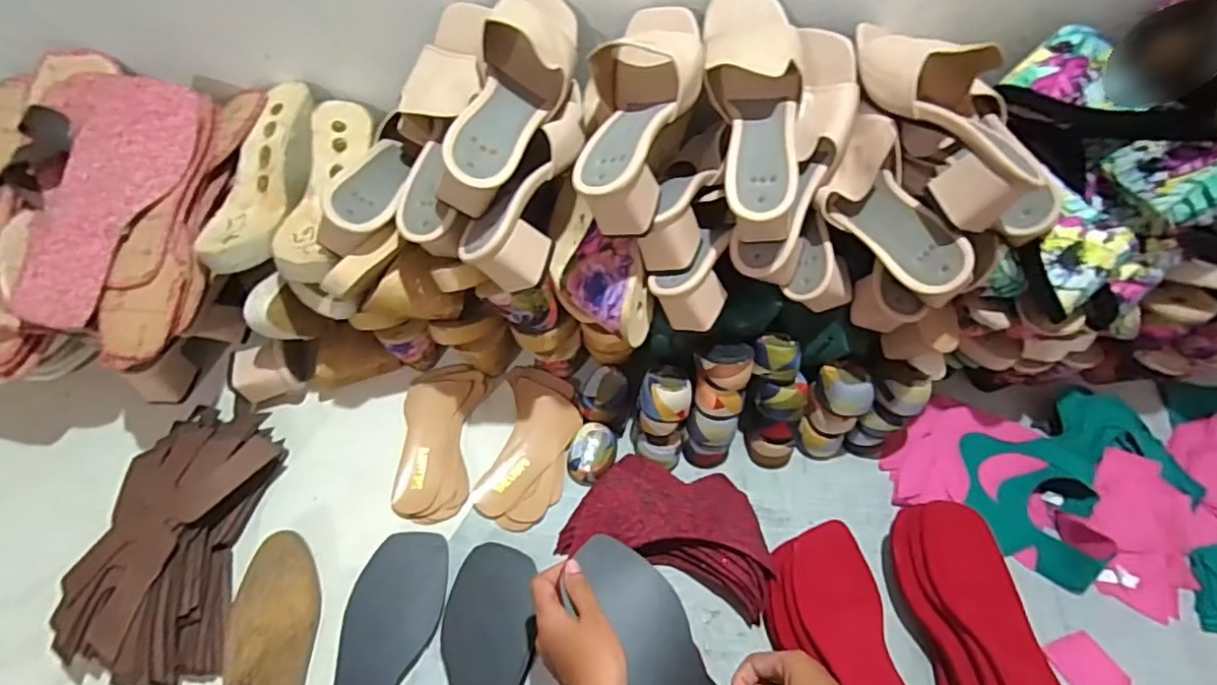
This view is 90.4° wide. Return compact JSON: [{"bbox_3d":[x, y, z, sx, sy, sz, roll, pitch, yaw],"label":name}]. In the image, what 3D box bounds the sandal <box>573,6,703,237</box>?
[{"bbox_3d":[0.029,-0.202,0.528,0.093,0.087,0.224,8,58,2],"label":"sandal"}]

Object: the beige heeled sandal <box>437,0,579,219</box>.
[{"bbox_3d":[-0.081,-0.212,0.523,0.074,0.097,0.224,16,59,7],"label":"beige heeled sandal"}]

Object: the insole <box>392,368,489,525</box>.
[{"bbox_3d":[-0.190,0.105,0.671,0.084,0.013,0.178,5,58,0],"label":"insole"}]

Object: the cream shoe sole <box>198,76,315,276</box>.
[{"bbox_3d":[-0.360,-0.169,0.618,0.086,0.050,0.229,4,58,-1],"label":"cream shoe sole"}]

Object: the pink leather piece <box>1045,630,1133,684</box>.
[{"bbox_3d":[0.469,0.320,0.583,0.054,0.005,0.075,-28,64,-19],"label":"pink leather piece"}]

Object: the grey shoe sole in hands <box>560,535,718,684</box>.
[{"bbox_3d":[0.043,0.250,0.486,0.063,0.012,0.205,-27,67,-18],"label":"grey shoe sole in hands"}]

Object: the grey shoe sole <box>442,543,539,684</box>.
[{"bbox_3d":[-0.112,0.297,0.552,0.080,0.013,0.214,1,58,-2],"label":"grey shoe sole"}]

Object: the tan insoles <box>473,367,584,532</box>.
[{"bbox_3d":[-0.085,0.116,0.681,0.090,0.012,0.181,10,58,3],"label":"tan insoles"}]

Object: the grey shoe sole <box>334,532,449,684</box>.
[{"bbox_3d":[-0.204,0.284,0.552,0.080,0.019,0.211,4,58,0],"label":"grey shoe sole"}]

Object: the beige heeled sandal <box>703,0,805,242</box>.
[{"bbox_3d":[0.131,-0.211,0.538,0.087,0.083,0.229,-2,78,-4],"label":"beige heeled sandal"}]

